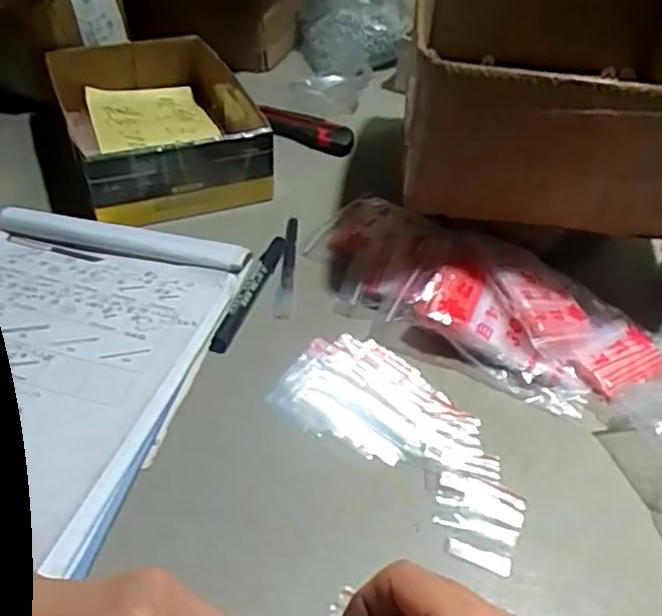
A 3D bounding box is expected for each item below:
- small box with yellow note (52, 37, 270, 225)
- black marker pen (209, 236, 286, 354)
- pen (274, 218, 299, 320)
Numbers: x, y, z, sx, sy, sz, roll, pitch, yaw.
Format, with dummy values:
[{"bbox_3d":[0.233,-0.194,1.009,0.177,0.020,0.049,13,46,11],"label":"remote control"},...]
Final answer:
[{"bbox_3d":[-0.176,-0.193,0.717,0.183,0.075,0.243,-15,45,-19],"label":"small box with yellow note"},{"bbox_3d":[-0.066,-0.014,0.572,0.016,0.013,0.140,13,43,11],"label":"black marker pen"},{"bbox_3d":[-0.038,-0.037,0.604,0.013,0.016,0.121,4,42,1],"label":"pen"}]

